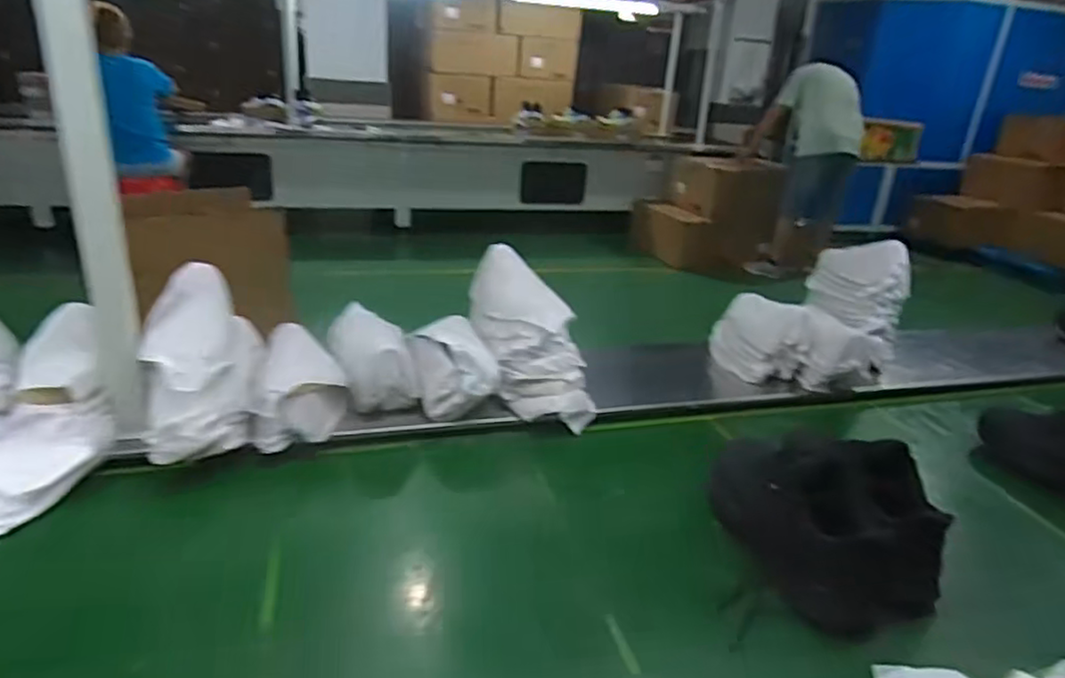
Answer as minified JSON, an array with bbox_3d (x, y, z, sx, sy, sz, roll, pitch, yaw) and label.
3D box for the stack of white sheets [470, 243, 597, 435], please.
[{"bbox_3d":[-0.008,-0.012,1.045,0.136,0.112,0.319,-8,58,-28],"label":"stack of white sheets"}]

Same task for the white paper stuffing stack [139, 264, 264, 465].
[{"bbox_3d":[-0.442,0.036,0.898,0.130,0.121,0.265,-3,56,-17],"label":"white paper stuffing stack"}]

